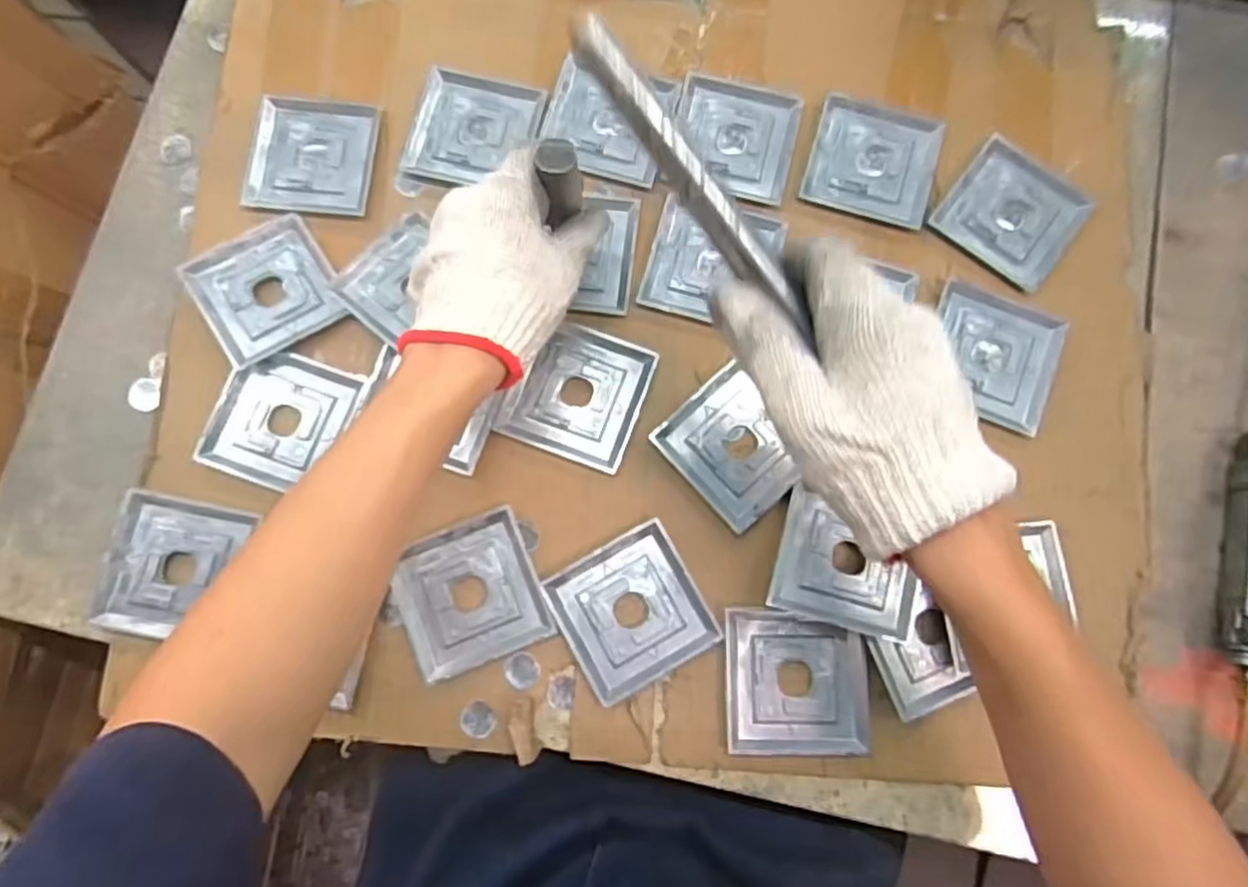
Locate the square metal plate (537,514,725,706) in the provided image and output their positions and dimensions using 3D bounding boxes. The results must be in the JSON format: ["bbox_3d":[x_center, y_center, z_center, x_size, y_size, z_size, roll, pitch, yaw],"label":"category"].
[{"bbox_3d":[0.004,0.109,0.467,0.089,0.004,0.089,-29,80,-5],"label":"square metal plate"}]

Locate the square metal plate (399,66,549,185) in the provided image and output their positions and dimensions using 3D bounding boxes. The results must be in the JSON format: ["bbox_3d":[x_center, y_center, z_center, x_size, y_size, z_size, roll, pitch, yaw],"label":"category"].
[{"bbox_3d":[-0.112,-0.235,0.537,0.091,0.004,0.085,12,79,2],"label":"square metal plate"}]

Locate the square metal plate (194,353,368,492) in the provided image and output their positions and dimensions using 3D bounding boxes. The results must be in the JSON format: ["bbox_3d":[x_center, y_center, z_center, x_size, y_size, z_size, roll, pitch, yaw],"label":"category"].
[{"bbox_3d":[-0.234,-0.016,0.490,0.085,0.009,0.090,19,80,4],"label":"square metal plate"}]

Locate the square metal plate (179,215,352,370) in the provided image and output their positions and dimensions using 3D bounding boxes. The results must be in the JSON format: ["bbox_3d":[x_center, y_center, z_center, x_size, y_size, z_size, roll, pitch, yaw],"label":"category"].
[{"bbox_3d":[-0.252,-0.109,0.504,0.086,0.013,0.090,-31,81,-6],"label":"square metal plate"}]

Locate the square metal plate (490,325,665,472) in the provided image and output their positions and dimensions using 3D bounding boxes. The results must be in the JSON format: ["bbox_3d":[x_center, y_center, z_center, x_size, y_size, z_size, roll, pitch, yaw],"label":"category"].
[{"bbox_3d":[-0.031,-0.035,0.494,0.087,0.004,0.092,20,80,4],"label":"square metal plate"}]

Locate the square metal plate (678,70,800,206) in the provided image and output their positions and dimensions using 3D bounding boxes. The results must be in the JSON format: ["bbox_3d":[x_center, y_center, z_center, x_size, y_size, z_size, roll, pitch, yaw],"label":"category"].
[{"bbox_3d":[0.082,-0.226,0.534,0.089,0.009,0.084,14,79,3],"label":"square metal plate"}]

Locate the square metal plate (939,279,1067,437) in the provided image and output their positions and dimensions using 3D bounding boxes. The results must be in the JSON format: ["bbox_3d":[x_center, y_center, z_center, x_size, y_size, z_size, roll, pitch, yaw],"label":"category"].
[{"bbox_3d":[0.261,-0.062,0.504,0.088,0.015,0.091,23,80,4],"label":"square metal plate"}]

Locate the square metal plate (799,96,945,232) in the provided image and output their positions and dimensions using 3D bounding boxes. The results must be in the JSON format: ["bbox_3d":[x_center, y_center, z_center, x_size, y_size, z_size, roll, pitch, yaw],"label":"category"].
[{"bbox_3d":[0.185,-0.209,0.531,0.091,0.005,0.092,17,80,3],"label":"square metal plate"}]

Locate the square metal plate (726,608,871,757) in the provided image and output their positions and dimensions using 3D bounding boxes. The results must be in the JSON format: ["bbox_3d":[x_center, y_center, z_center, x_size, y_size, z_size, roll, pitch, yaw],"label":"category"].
[{"bbox_3d":[0.110,0.152,0.456,0.087,0.008,0.088,0,79,0],"label":"square metal plate"}]

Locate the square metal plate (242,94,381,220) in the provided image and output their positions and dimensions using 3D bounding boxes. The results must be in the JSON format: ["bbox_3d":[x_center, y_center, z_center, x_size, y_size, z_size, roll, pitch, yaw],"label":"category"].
[{"bbox_3d":[-0.229,-0.213,0.528,0.089,0.004,0.090,5,79,1],"label":"square metal plate"}]

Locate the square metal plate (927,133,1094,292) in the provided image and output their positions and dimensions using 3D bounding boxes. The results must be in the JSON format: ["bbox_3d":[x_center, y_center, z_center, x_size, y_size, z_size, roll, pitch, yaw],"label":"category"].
[{"bbox_3d":[0.287,-0.171,0.524,0.090,0.005,0.095,38,81,7],"label":"square metal plate"}]

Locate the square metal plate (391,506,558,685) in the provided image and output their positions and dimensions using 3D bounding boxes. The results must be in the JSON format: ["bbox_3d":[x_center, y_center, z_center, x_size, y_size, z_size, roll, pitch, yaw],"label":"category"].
[{"bbox_3d":[-0.102,0.099,0.471,0.091,0.007,0.088,-22,80,-4],"label":"square metal plate"}]

